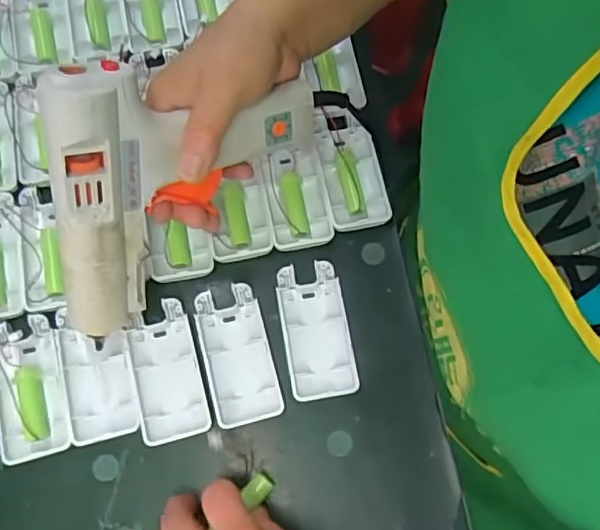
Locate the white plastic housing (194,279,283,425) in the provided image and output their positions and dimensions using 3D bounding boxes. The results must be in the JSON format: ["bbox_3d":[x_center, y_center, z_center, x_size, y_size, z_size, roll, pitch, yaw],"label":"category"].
[{"bbox_3d":[-0.043,0.062,0.411,0.045,0.010,0.092,-14,73,-6],"label":"white plastic housing"}]

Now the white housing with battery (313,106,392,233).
[{"bbox_3d":[0.037,-0.074,0.450,0.043,0.023,0.097,-12,72,-6],"label":"white housing with battery"}]

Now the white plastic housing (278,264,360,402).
[{"bbox_3d":[0.011,0.046,0.417,0.045,0.013,0.092,-8,72,-4],"label":"white plastic housing"}]

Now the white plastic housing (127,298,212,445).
[{"bbox_3d":[-0.092,0.073,0.407,0.044,0.010,0.091,-15,73,-7],"label":"white plastic housing"}]

